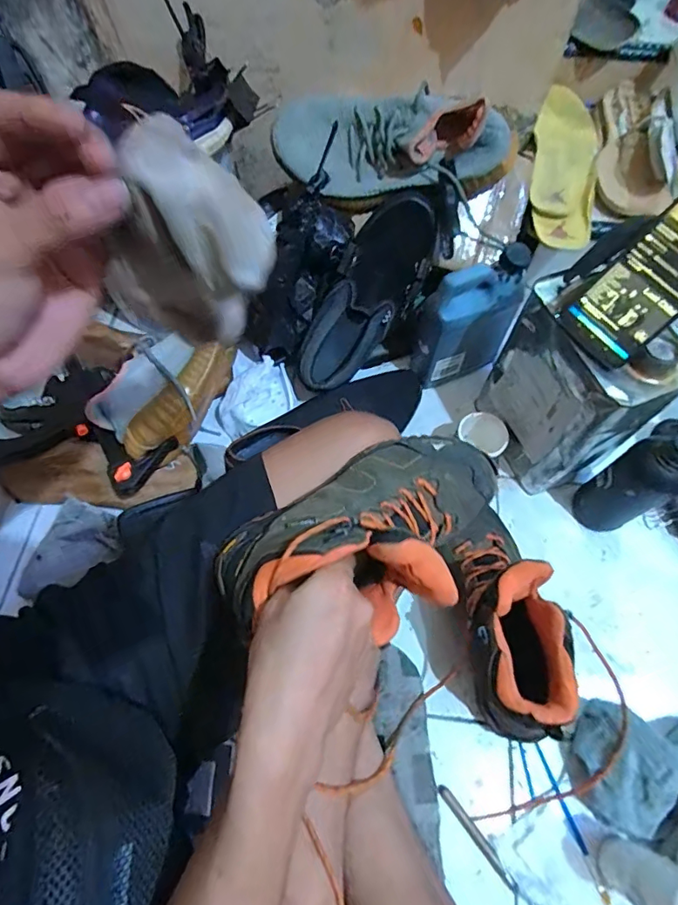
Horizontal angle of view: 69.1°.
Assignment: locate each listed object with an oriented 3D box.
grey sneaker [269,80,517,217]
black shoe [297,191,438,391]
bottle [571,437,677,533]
[{"bbox_3d":[0.067,-0.374,0.610,0.281,0.117,0.101,-8,65,-5],"label":"grey sneaker"},{"bbox_3d":[0.036,-0.208,0.661,0.101,0.073,0.273,35,101,15],"label":"black shoe"},{"bbox_3d":[0.338,0.040,0.572,0.053,0.184,0.064,-29,68,-14],"label":"bottle"}]

